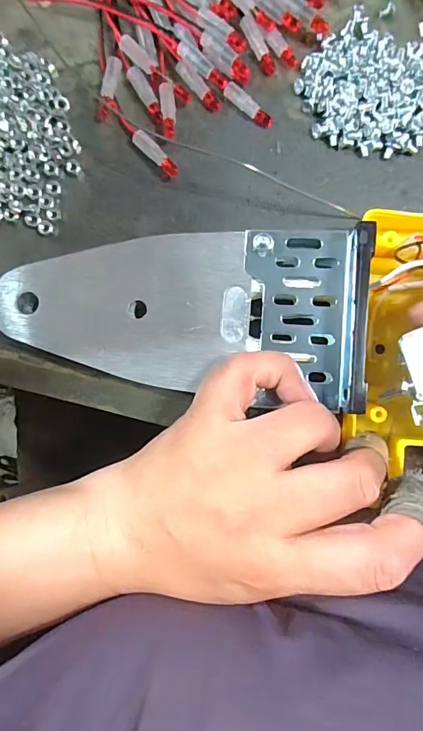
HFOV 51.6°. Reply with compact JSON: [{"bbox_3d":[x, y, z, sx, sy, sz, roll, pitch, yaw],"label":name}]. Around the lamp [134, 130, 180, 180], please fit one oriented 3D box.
[{"bbox_3d":[-0.027,-0.101,0.209,0.007,0.008,0.029,-44,89,1],"label":"lamp"}]

